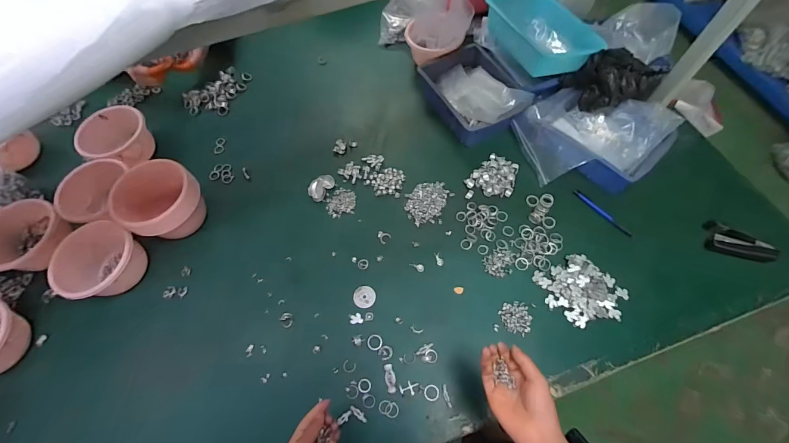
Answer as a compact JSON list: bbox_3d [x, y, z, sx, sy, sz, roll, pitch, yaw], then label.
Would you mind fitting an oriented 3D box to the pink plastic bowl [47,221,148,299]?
[{"bbox_3d":[-0.570,0.080,0.655,0.133,0.080,0.140,-1,64,2],"label":"pink plastic bowl"}]

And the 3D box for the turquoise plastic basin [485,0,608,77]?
[{"bbox_3d":[0.349,-0.449,0.798,0.175,0.069,0.270,-23,65,-8],"label":"turquoise plastic basin"}]

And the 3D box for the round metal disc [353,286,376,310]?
[{"bbox_3d":[-0.058,0.147,0.653,0.042,0.004,0.042,-1,64,2],"label":"round metal disc"}]

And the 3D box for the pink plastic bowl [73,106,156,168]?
[{"bbox_3d":[-0.655,-0.191,0.799,0.131,0.089,0.135,-1,64,2],"label":"pink plastic bowl"}]

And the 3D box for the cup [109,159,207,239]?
[{"bbox_3d":[-0.469,-0.033,0.697,0.126,0.128,0.146,25,68,14],"label":"cup"}]

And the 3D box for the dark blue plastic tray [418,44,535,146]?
[{"bbox_3d":[0.188,-0.317,0.814,0.186,0.075,0.253,-30,67,-11],"label":"dark blue plastic tray"}]

